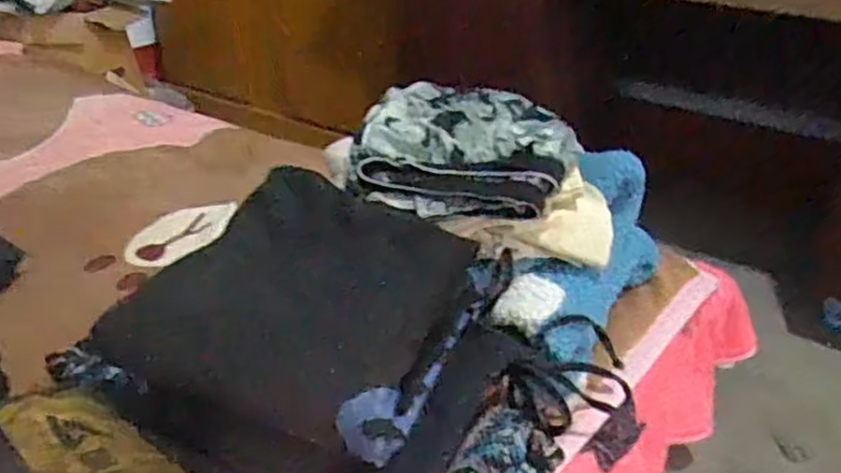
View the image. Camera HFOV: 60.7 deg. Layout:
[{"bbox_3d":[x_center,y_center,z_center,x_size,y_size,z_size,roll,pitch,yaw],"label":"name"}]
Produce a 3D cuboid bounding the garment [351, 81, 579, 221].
[{"bbox_3d":[0.037,-0.081,0.612,0.178,0.043,0.198,7,30,8],"label":"garment"}]

